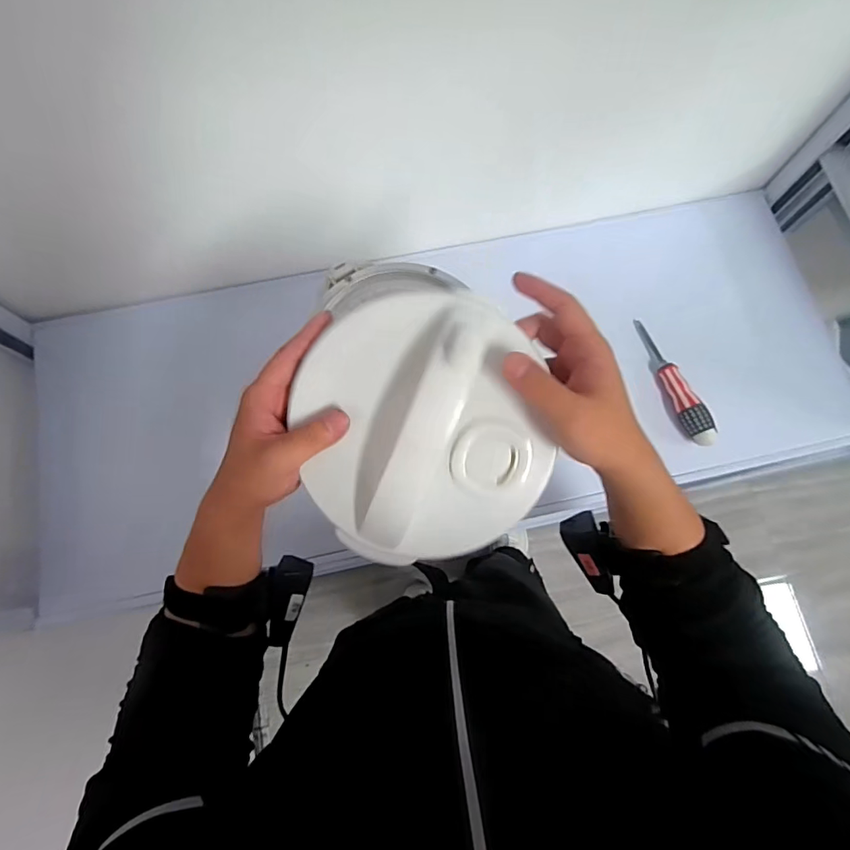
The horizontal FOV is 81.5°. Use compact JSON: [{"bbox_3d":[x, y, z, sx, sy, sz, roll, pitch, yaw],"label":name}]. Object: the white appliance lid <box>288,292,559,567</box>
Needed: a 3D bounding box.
[{"bbox_3d":[-0.003,0.006,0.365,0.188,0.044,0.201,-9,98,4],"label":"white appliance lid"}]

